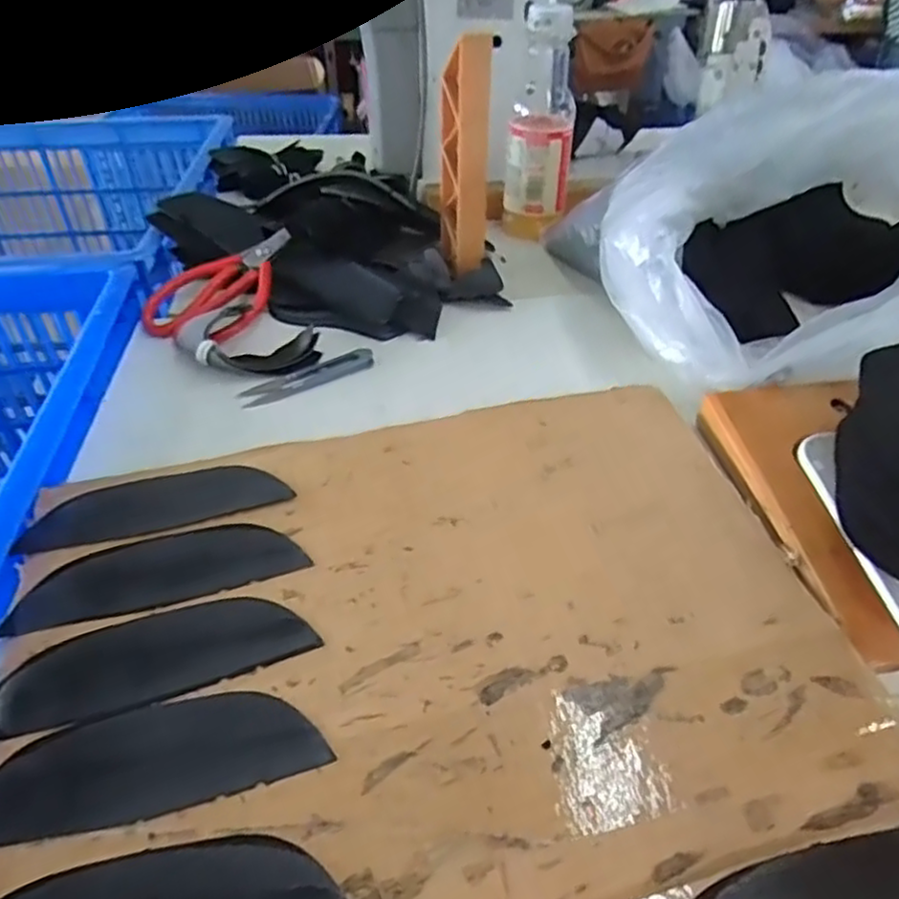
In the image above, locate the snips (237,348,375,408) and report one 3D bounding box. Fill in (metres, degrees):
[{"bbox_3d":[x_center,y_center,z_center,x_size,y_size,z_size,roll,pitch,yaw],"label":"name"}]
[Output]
[{"bbox_3d":[-0.104,-0.056,0.510,0.099,0.011,0.026,-22,45,-24],"label":"snips"}]

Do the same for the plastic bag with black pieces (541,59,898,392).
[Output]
[{"bbox_3d":[0.292,-0.161,0.504,0.327,0.179,0.229,-17,43,-19],"label":"plastic bag with black pieces"}]

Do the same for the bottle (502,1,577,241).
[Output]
[{"bbox_3d":[0.091,-0.315,0.683,0.065,0.205,0.071,2,40,2],"label":"bottle"}]

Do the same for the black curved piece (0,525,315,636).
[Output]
[{"bbox_3d":[-0.150,0.063,0.356,0.141,0.006,0.044,-13,42,-15],"label":"black curved piece"}]

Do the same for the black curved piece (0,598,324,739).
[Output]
[{"bbox_3d":[-0.139,0.098,0.322,0.143,0.009,0.043,-14,42,-15],"label":"black curved piece"}]

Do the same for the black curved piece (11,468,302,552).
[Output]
[{"bbox_3d":[-0.168,0.030,0.396,0.142,0.004,0.050,-12,42,-13],"label":"black curved piece"}]

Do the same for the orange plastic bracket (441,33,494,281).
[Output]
[{"bbox_3d":[0.014,-0.244,0.575,0.027,0.176,0.047,-17,43,-19],"label":"orange plastic bracket"}]

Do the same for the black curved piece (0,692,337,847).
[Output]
[{"bbox_3d":[-0.126,0.130,0.287,0.141,0.005,0.046,-9,41,-11],"label":"black curved piece"}]

